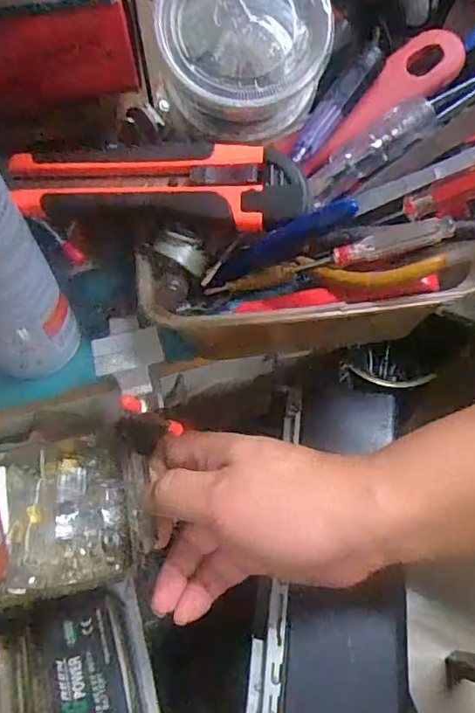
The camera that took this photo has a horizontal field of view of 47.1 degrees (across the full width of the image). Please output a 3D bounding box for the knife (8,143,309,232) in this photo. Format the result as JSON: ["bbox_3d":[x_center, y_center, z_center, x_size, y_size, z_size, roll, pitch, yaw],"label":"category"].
[{"bbox_3d":[-0.039,-0.081,0.252,0.138,0.022,0.034,7,62,3],"label":"knife"}]

